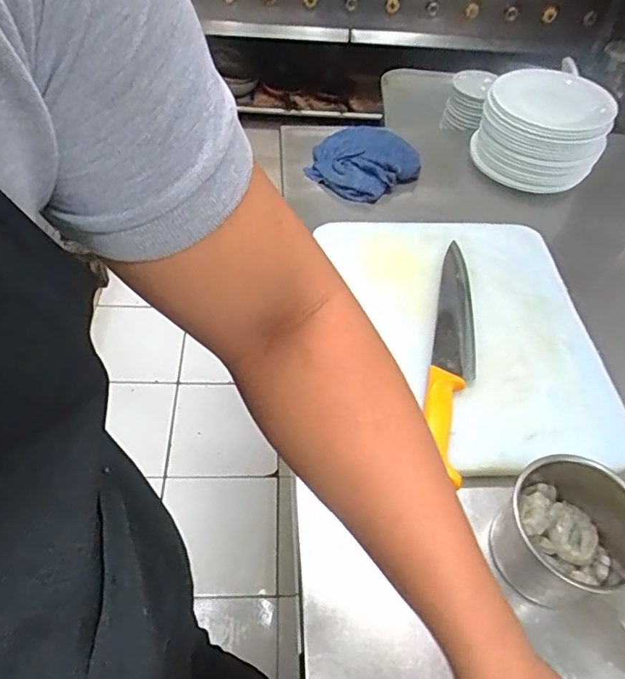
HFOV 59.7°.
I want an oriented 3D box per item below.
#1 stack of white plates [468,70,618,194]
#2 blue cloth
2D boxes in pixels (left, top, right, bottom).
[{"bbox_3d":[0.381,-0.353,0.908,0.198,0.123,0.194,22,53,13],"label":"stack of white plates"},{"bbox_3d":[0.088,-0.295,0.899,0.182,0.038,0.145,-28,58,-24],"label":"blue cloth"}]

